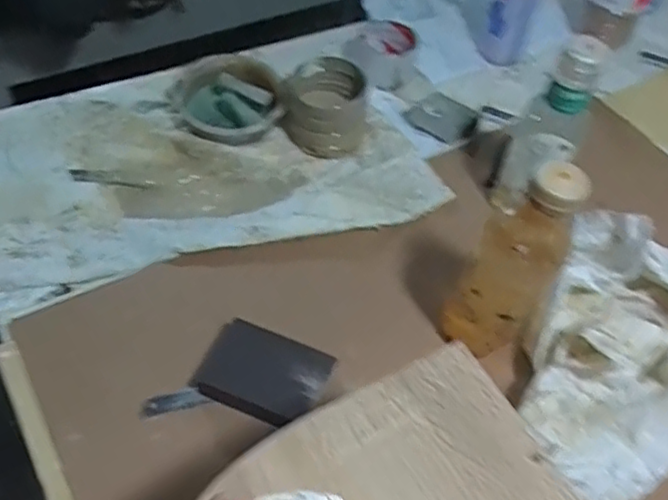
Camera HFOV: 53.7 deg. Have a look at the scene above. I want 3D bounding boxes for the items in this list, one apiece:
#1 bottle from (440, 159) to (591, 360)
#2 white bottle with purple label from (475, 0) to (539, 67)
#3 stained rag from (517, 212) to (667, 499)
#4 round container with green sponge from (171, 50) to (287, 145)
[{"bbox_3d":[0.144,0.009,0.532,0.071,0.195,0.064,28,54,16],"label":"bottle"},{"bbox_3d":[0.239,-0.324,0.879,0.063,0.150,0.071,21,29,12],"label":"white bottle with purple label"},{"bbox_3d":[0.257,0.097,0.560,0.231,0.088,0.236,-21,56,-20],"label":"stained rag"},{"bbox_3d":[-0.126,-0.178,0.784,0.126,0.044,0.133,-4,51,-8],"label":"round container with green sponge"}]

